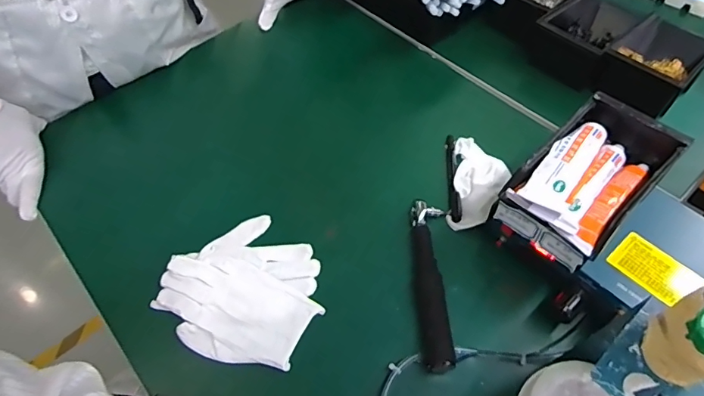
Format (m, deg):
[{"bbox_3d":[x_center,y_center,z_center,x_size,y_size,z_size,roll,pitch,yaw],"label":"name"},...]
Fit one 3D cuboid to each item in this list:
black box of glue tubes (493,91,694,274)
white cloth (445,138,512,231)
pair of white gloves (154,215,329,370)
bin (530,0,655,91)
[{"bbox_3d":[0.243,-0.022,0.456,0.178,0.057,0.100,-39,63,-21],"label":"black box of glue tubes"},{"bbox_3d":[0.163,-0.023,0.572,0.066,0.026,0.138,10,57,9],"label":"white cloth"},{"bbox_3d":[-0.121,0.103,0.511,0.174,0.012,0.156,27,61,19],"label":"pair of white gloves"},{"bbox_3d":[0.360,-0.254,0.687,0.112,0.077,0.155,39,66,24],"label":"bin"}]

